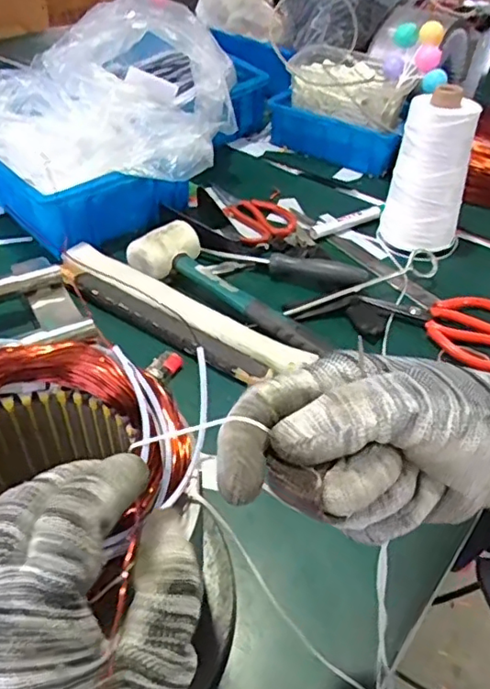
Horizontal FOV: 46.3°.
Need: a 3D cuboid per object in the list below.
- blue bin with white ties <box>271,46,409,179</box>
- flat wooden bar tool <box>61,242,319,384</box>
[{"bbox_3d":[0.140,-0.330,0.816,0.196,0.117,0.085,28,49,26],"label":"blue bin with white ties"},{"bbox_3d":[-0.076,-0.034,0.566,0.279,0.017,0.060,26,49,23],"label":"flat wooden bar tool"}]

